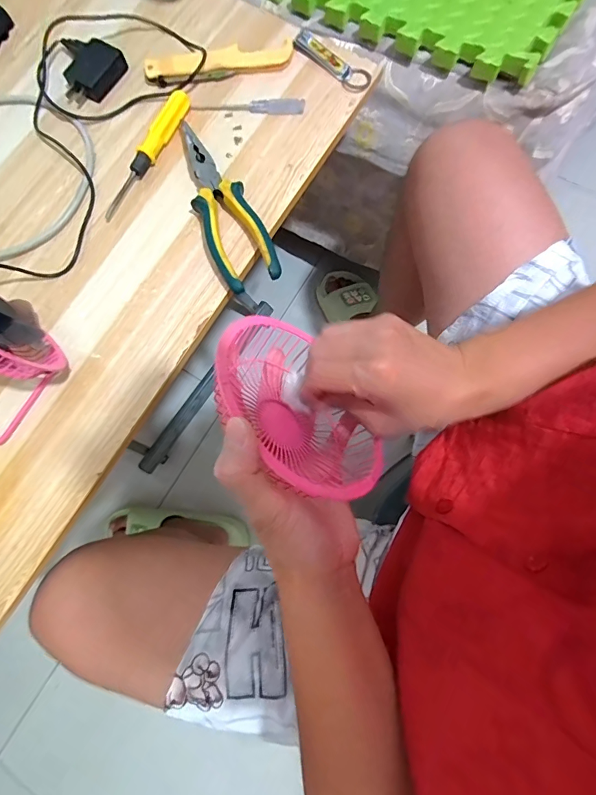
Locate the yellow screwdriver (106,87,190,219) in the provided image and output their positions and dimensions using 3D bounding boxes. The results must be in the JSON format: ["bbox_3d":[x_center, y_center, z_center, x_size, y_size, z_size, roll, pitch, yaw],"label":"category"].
[{"bbox_3d":[-0.150,-0.244,0.408,0.019,0.015,0.149,26,79,6],"label":"yellow screwdriver"}]

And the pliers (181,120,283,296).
[{"bbox_3d":[-0.072,-0.185,0.390,0.054,0.023,0.186,-22,78,-4],"label":"pliers"}]

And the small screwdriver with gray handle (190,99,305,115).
[{"bbox_3d":[-0.052,-0.302,0.422,0.117,0.013,0.012,3,78,2],"label":"small screwdriver with gray handle"}]

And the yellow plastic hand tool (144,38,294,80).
[{"bbox_3d":[-0.083,-0.354,0.430,0.153,0.016,0.025,-5,78,0],"label":"yellow plastic hand tool"}]

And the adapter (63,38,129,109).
[{"bbox_3d":[-0.218,-0.340,0.429,0.045,0.017,0.071,33,80,8],"label":"adapter"}]

